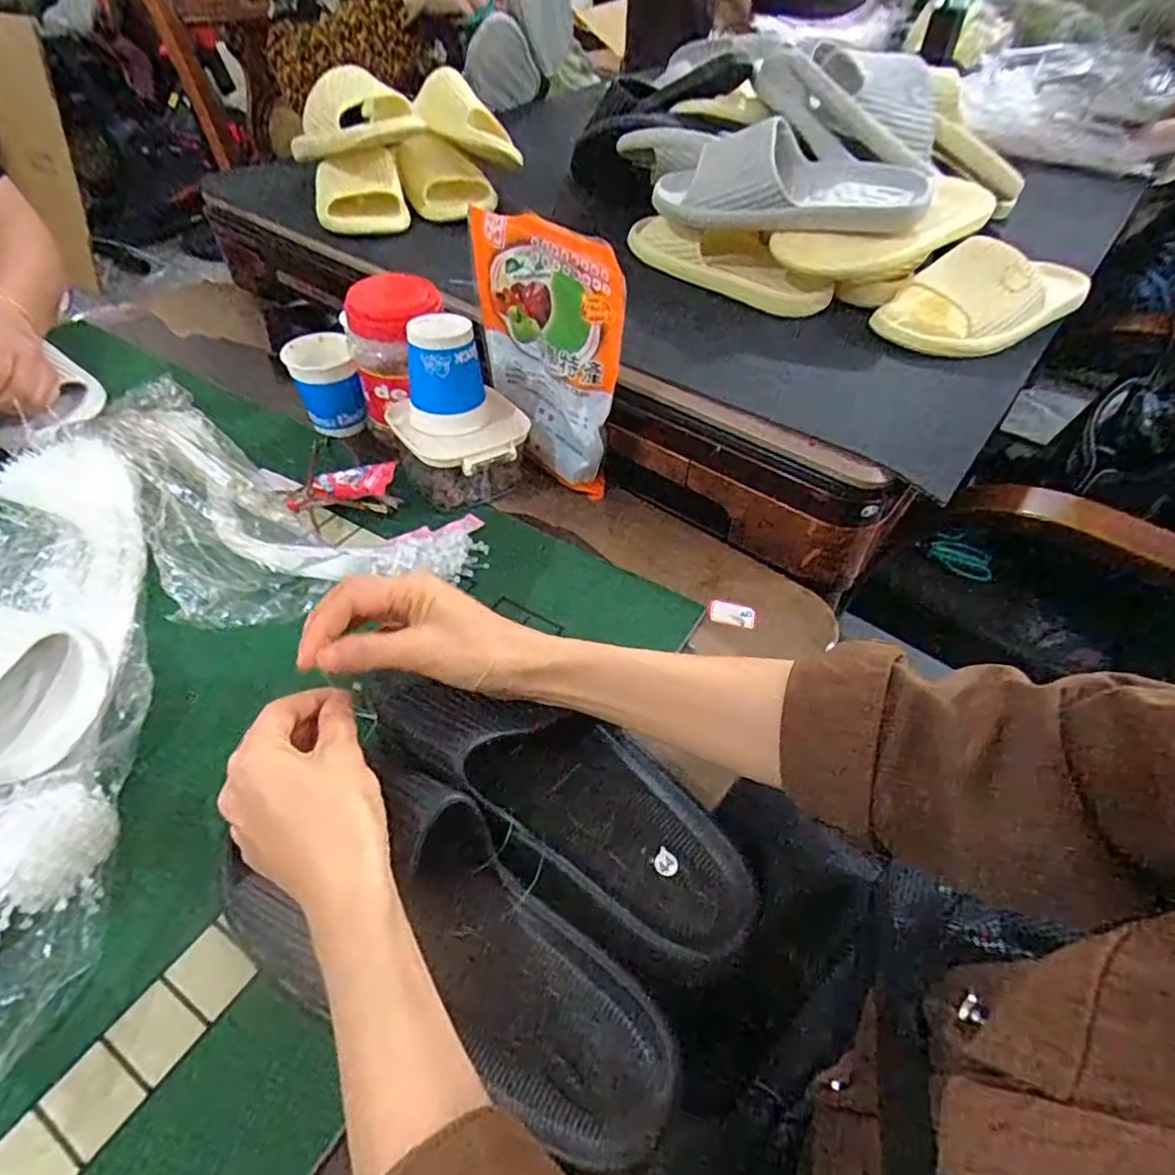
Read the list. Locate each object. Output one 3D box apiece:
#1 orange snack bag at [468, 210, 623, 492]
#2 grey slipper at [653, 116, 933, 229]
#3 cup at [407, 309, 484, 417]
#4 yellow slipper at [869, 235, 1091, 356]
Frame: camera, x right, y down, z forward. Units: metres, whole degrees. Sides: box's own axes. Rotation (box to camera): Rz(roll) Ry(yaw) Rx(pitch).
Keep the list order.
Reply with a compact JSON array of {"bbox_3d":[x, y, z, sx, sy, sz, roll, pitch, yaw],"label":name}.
[{"bbox_3d":[-0.036,-0.199,0.559,0.031,0.213,0.160,-29,55,-26],"label":"orange snack bag"},{"bbox_3d":[0.187,-0.382,0.607,0.240,0.073,0.108,9,48,6],"label":"grey slipper"},{"bbox_3d":[-0.123,-0.188,0.548,0.058,0.066,0.055,1,48,-1],"label":"cup"},{"bbox_3d":[0.379,-0.282,0.608,0.223,0.055,0.103,-29,55,-26],"label":"yellow slipper"}]

